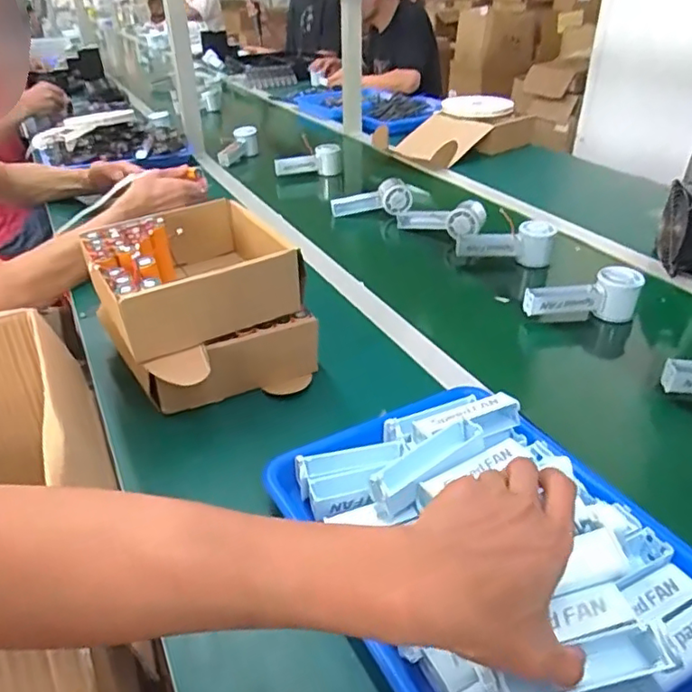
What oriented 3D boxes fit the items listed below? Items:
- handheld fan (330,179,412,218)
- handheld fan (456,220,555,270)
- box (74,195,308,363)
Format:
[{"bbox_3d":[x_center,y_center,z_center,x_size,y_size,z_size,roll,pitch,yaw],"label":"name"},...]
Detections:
[{"bbox_3d":[0.048,-0.277,1.140,0.154,0.061,0.054,-7,31,11],"label":"handheld fan"},{"bbox_3d":[0.253,-0.161,0.953,0.148,0.078,0.052,1,30,20],"label":"handheld fan"},{"bbox_3d":[-0.168,-0.086,0.673,0.210,0.080,0.192,-17,36,-23],"label":"box"}]

